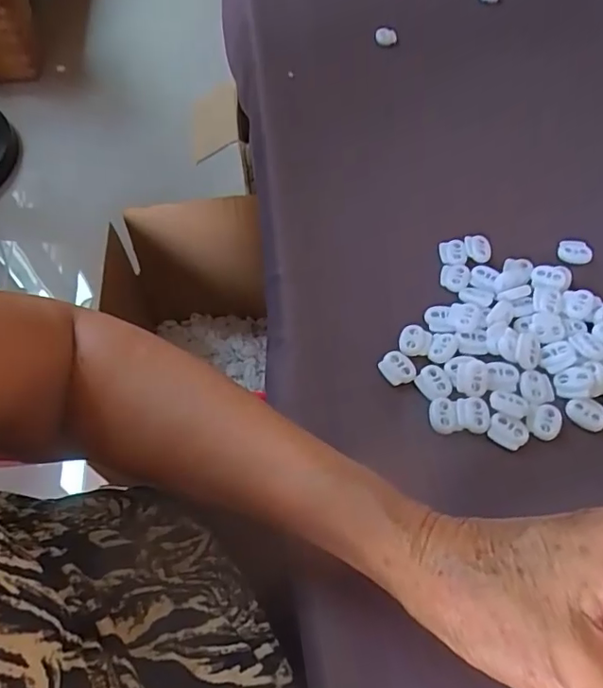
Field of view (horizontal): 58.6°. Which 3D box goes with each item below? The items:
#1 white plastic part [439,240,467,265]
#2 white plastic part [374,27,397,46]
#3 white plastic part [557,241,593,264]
[{"bbox_3d":[0.107,-0.065,0.382,0.020,0.005,0.020,-4,62,10],"label":"white plastic part"},{"bbox_3d":[0.085,-0.309,0.540,0.022,0.015,0.007,8,58,5],"label":"white plastic part"},{"bbox_3d":[0.194,-0.065,0.381,0.022,0.006,0.016,1,58,1],"label":"white plastic part"}]

